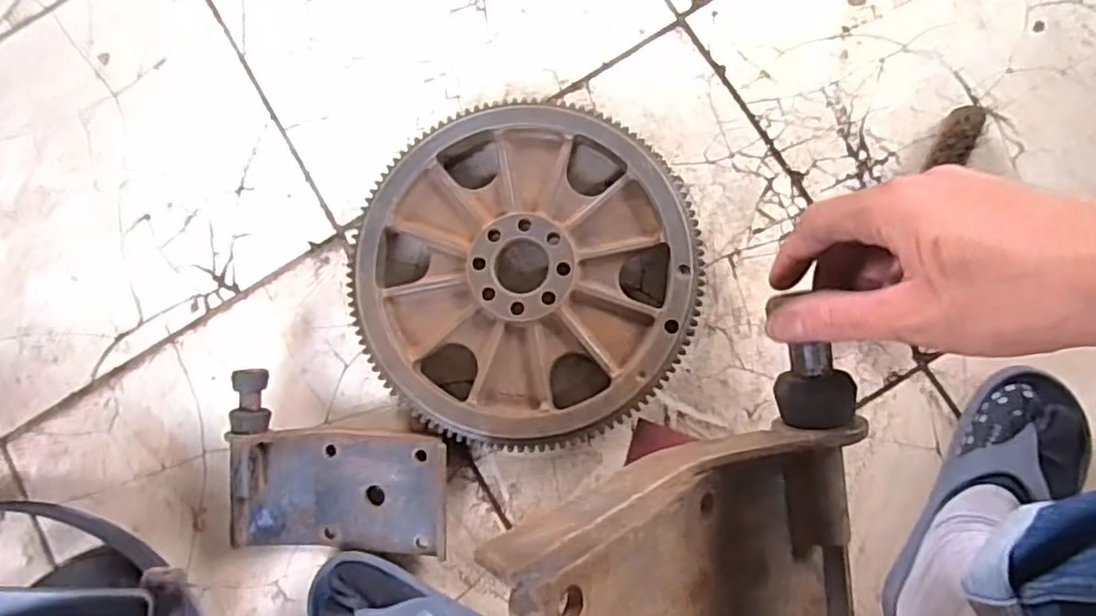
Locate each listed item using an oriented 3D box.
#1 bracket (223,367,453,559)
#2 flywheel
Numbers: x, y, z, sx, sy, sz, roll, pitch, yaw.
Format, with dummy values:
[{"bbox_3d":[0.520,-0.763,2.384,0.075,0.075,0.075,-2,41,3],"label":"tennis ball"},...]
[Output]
[{"bbox_3d":[-0.190,0.145,0.614,0.196,0.049,0.163,2,85,5],"label":"bracket"},{"bbox_3d":[-0.024,-0.034,0.634,0.318,0.065,0.310,0,85,5],"label":"flywheel"}]

